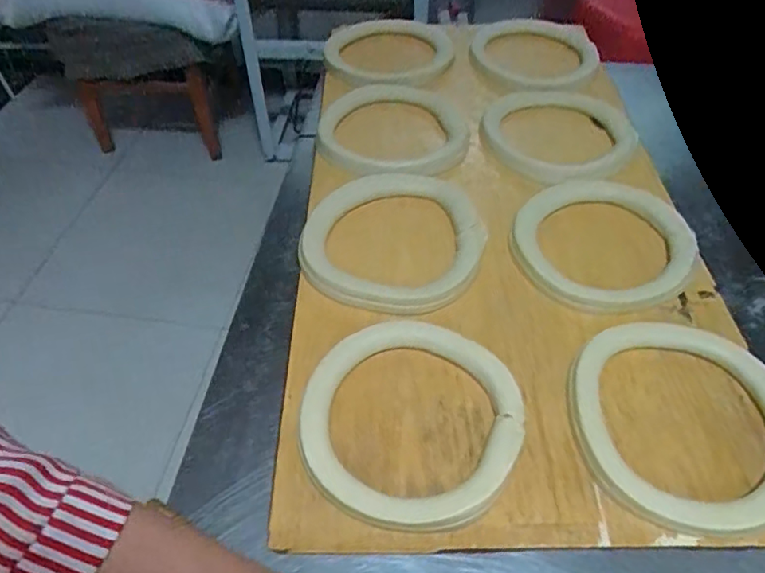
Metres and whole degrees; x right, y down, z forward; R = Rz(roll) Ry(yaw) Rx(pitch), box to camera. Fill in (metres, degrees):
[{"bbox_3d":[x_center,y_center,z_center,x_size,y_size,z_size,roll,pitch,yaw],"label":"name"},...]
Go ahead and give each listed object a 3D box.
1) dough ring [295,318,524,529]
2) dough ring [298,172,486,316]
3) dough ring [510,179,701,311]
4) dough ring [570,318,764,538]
[{"bbox_3d":[0.022,0.100,0.445,0.166,0.024,0.171,0,49,0],"label":"dough ring"},{"bbox_3d":[0.019,-0.058,0.574,0.169,0.018,0.206,23,53,19],"label":"dough ring"},{"bbox_3d":[0.223,-0.048,0.572,0.171,0.030,0.154,-5,49,-5],"label":"dough ring"},{"bbox_3d":[0.238,0.101,0.446,0.164,0.029,0.174,0,49,0],"label":"dough ring"}]

